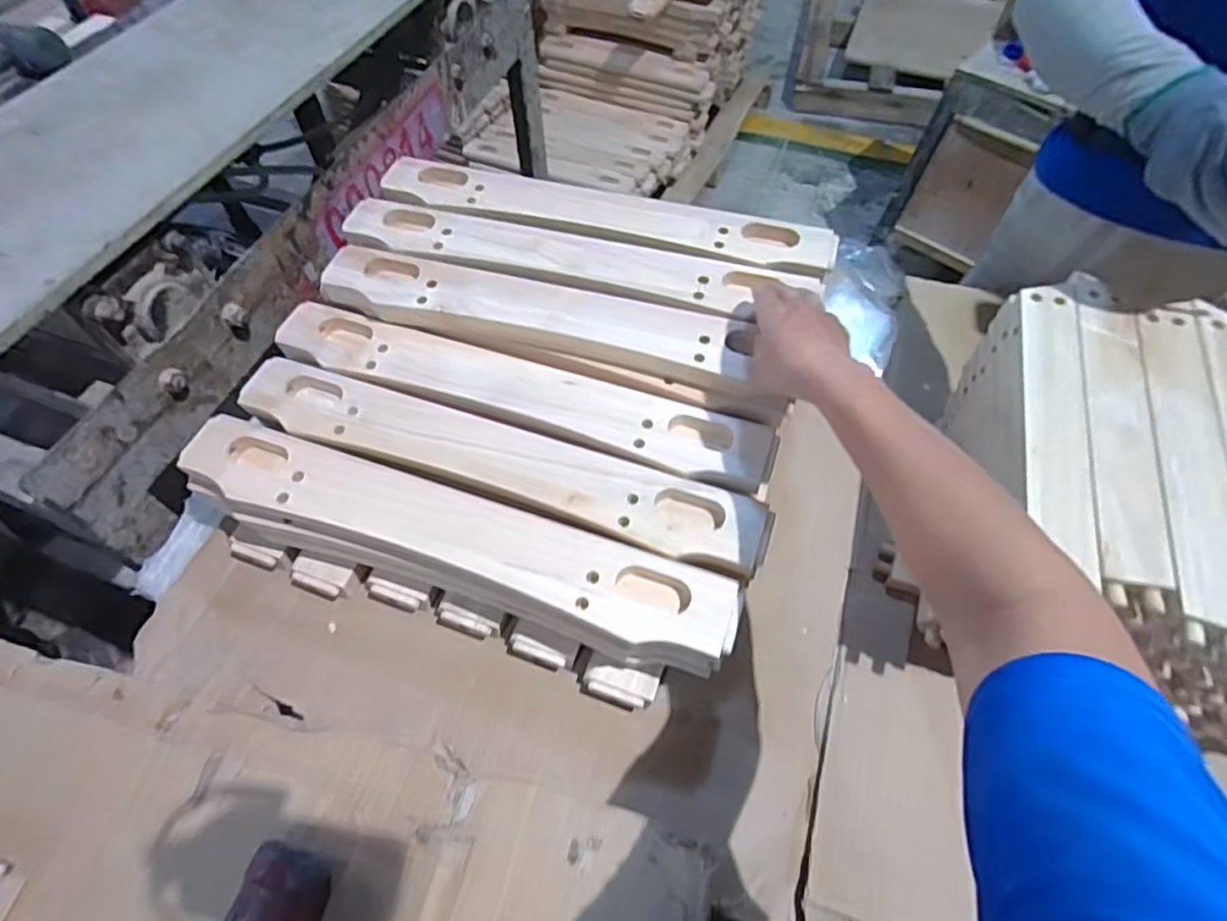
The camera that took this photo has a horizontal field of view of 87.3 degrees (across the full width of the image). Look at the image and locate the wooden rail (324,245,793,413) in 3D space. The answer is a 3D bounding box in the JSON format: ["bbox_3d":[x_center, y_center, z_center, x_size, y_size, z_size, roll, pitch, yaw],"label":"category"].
[{"bbox_3d":[-0.073,-0.134,0.606,0.437,0.025,0.074,15,61,12],"label":"wooden rail"}]

